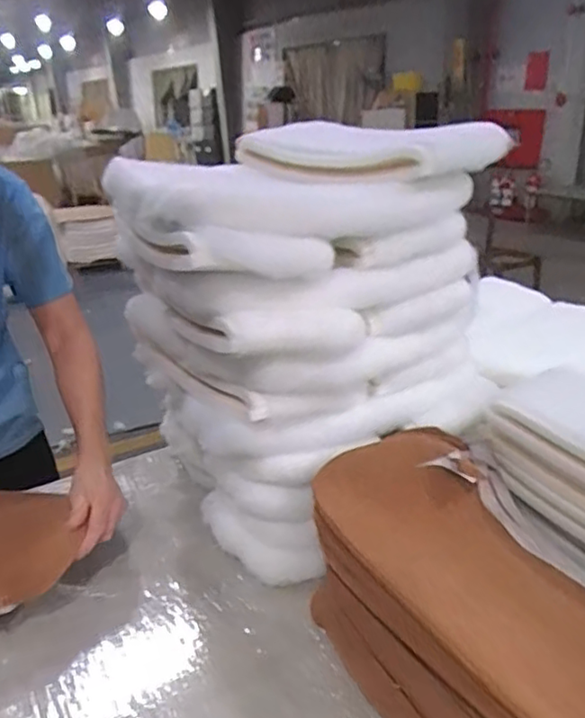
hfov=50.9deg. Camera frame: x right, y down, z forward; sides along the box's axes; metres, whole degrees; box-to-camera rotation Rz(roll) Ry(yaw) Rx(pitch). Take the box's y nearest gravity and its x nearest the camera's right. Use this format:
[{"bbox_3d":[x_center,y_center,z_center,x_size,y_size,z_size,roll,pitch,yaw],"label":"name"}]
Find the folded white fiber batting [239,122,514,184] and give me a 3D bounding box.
[{"bbox_3d":[0.111,-0.352,1.025,0.226,0.064,0.434,-16,26,-32],"label":"folded white fiber batting"}]

